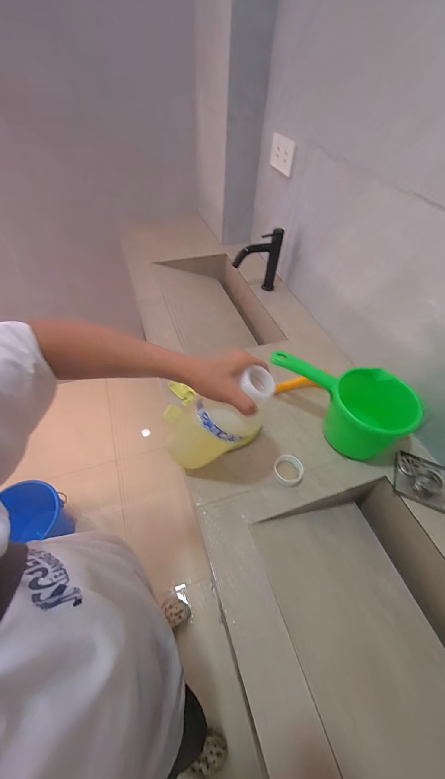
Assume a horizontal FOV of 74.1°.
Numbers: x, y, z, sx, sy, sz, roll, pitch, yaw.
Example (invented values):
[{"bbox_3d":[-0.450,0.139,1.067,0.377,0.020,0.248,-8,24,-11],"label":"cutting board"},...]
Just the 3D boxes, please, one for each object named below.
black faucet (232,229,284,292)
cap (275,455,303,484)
[{"bbox_3d":[0.098,-0.355,0.827,0.128,0.172,0.033,-9,53,-13],"label":"black faucet"},{"bbox_3d":[0.114,0.140,0.512,0.047,0.024,0.045,3,51,-4],"label":"cap"}]

